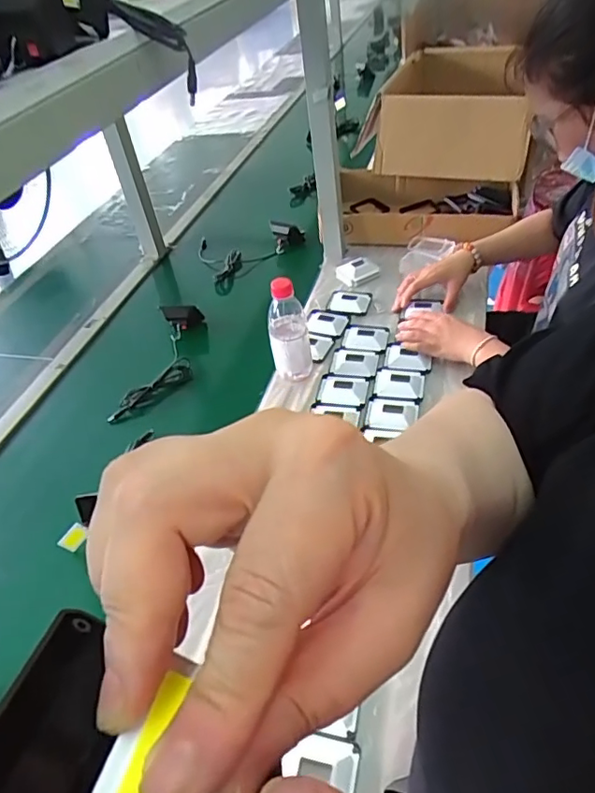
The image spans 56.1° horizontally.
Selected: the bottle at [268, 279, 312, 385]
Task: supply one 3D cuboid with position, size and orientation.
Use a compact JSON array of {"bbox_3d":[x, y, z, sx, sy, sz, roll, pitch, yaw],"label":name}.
[{"bbox_3d":[-0.016,-0.110,0.889,0.067,0.175,0.063,-9,43,-1],"label":"bottle"}]

